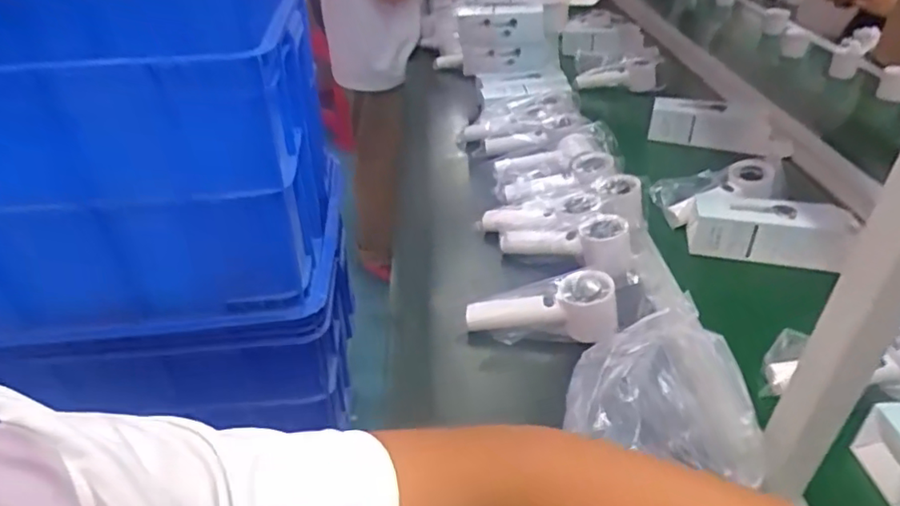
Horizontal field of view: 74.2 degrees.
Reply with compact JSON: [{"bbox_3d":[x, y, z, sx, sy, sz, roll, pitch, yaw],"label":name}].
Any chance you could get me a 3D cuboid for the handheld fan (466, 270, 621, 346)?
[{"bbox_3d":[0.098,0.066,0.642,0.158,0.057,0.055,-10,30,17],"label":"handheld fan"}]

